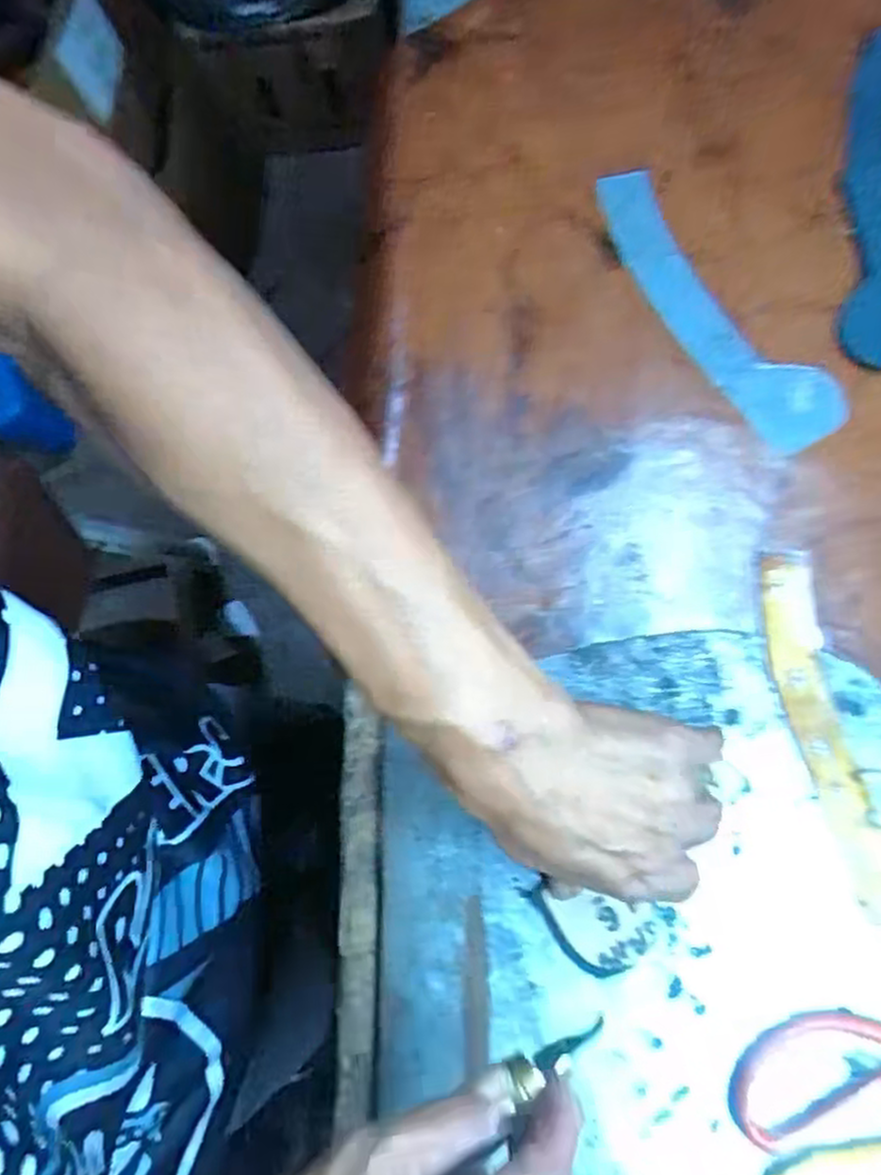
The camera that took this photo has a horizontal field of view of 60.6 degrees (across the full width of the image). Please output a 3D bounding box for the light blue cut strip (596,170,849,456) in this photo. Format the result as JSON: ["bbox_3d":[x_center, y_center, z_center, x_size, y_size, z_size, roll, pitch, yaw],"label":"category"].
[{"bbox_3d":[0.158,-0.164,0.445,0.058,0.005,0.199,-35,82,-14],"label":"light blue cut strip"}]

